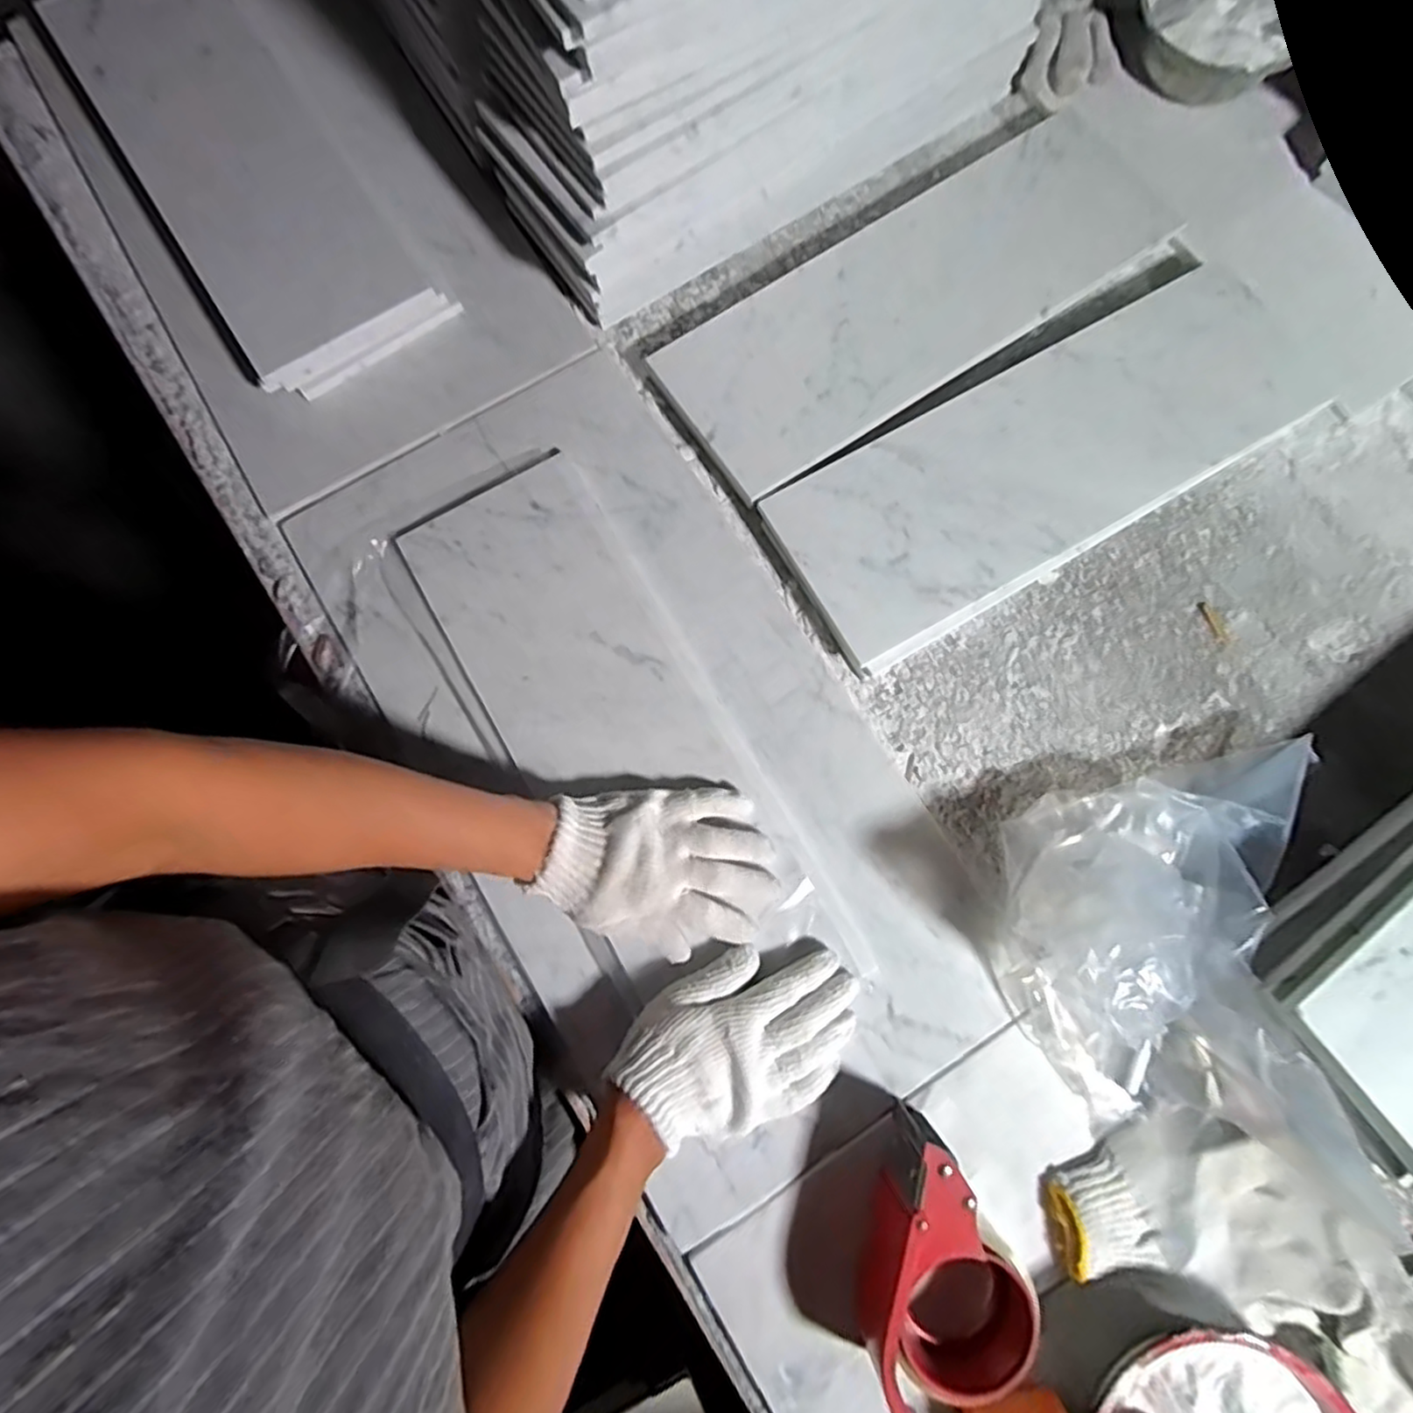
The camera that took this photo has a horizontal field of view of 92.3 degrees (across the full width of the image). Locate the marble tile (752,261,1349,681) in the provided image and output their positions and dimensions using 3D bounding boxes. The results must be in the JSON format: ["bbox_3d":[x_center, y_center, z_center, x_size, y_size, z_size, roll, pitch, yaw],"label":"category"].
[{"bbox_3d":[0.277,-0.204,0.547,0.459,0.015,0.157,-30,80,-7],"label":"marble tile"}]

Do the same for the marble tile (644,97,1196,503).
[{"bbox_3d":[0.179,-0.351,0.572,0.456,0.011,0.159,-35,81,-6],"label":"marble tile"}]

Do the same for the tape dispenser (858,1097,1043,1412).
[{"bbox_3d":[0.132,0.337,0.415,0.101,0.061,0.138,-23,80,-4],"label":"tape dispenser"}]

